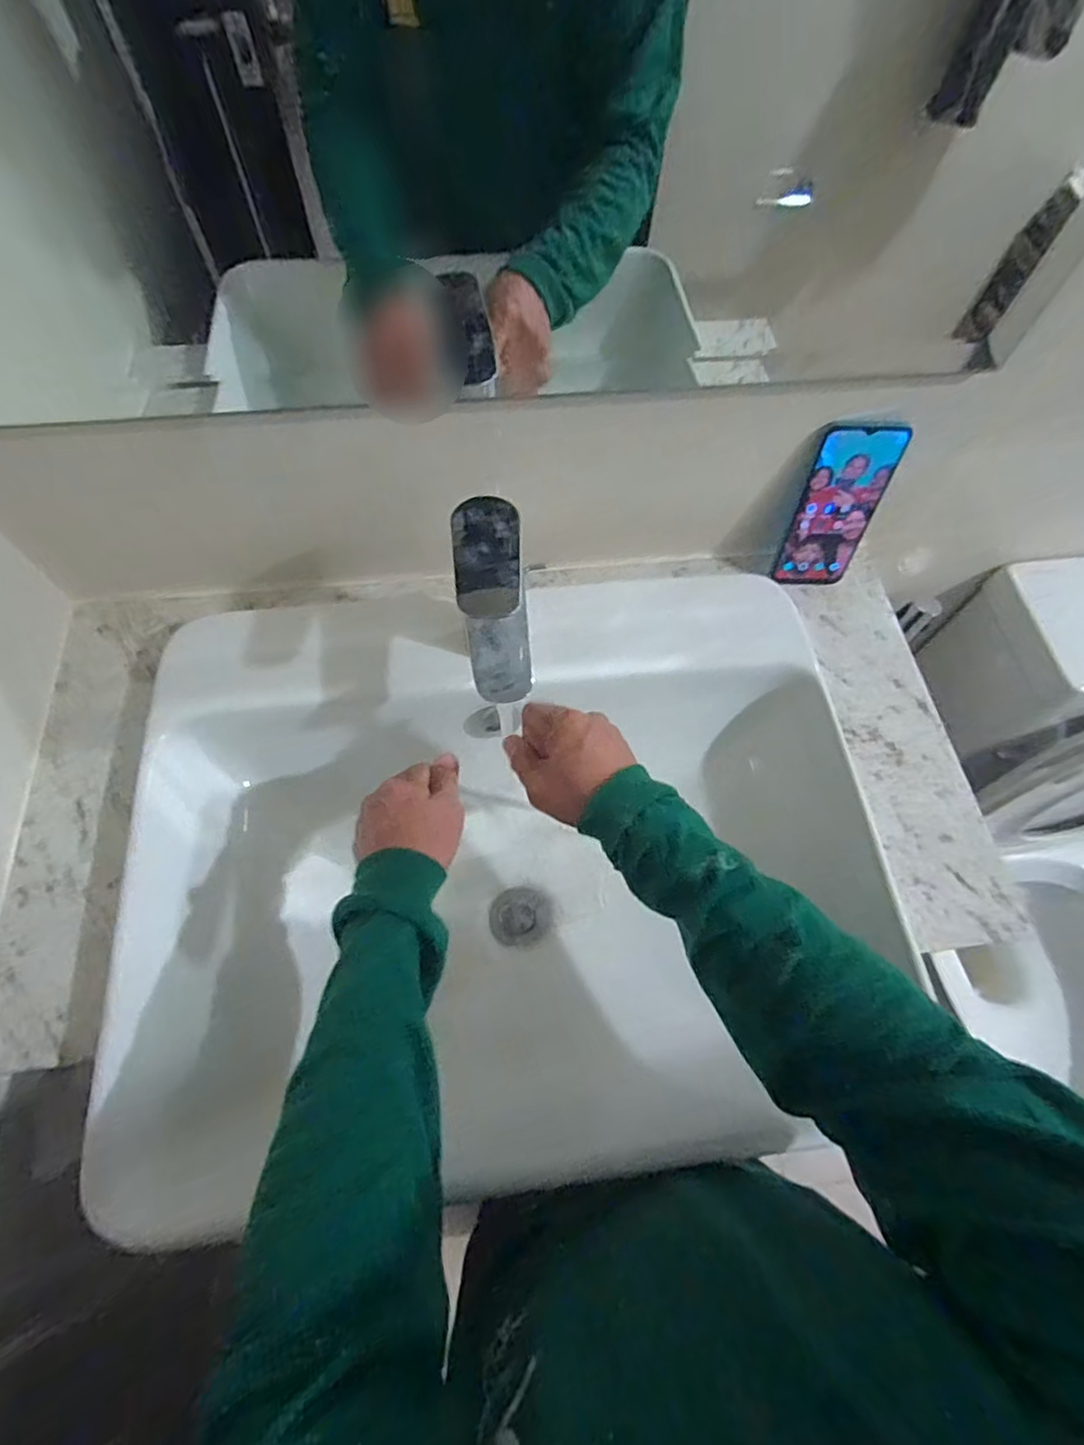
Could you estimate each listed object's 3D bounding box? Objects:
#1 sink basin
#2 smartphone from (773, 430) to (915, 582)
[{"bbox_3d":[-0.026,0.105,0.540,0.589,0.146,0.458,-4,65,-4],"label":"sink basin"},{"bbox_3d":[0.269,-0.191,0.569,0.074,0.161,0.009,-3,52,-2],"label":"smartphone"}]

